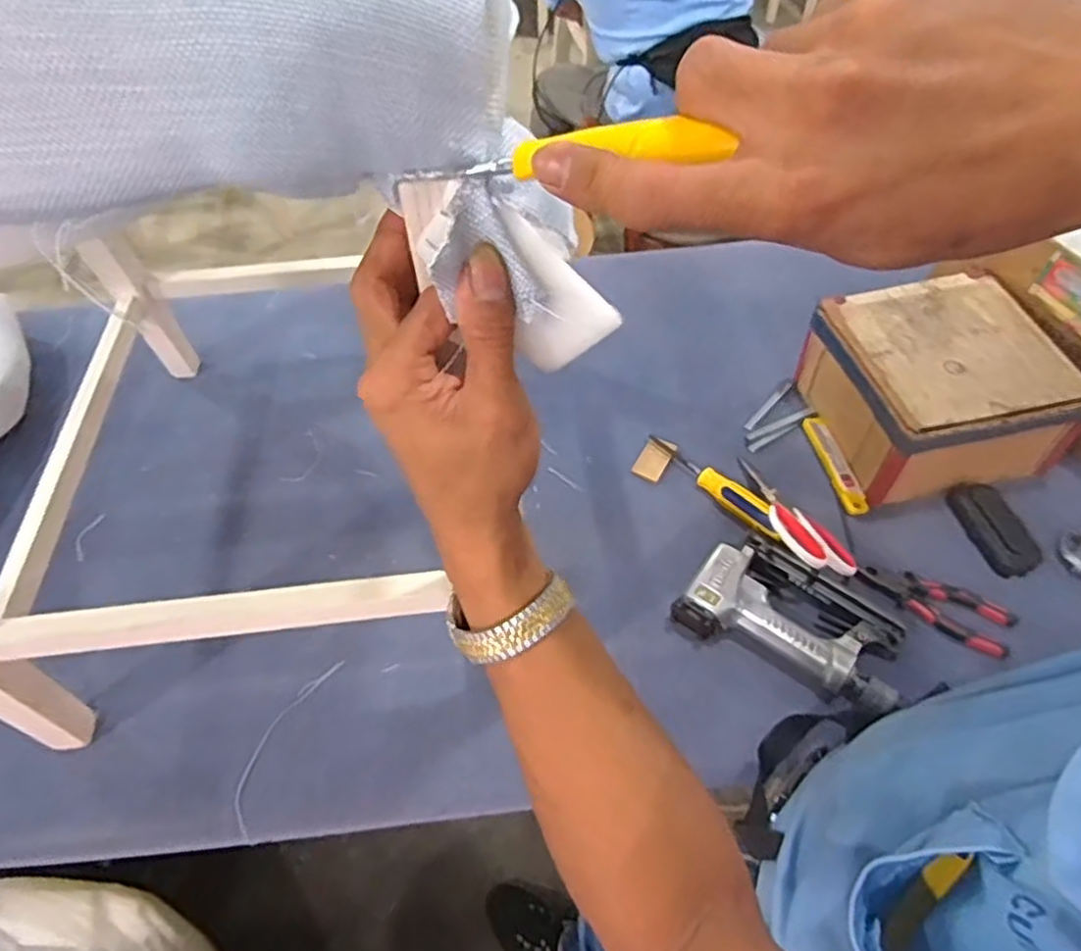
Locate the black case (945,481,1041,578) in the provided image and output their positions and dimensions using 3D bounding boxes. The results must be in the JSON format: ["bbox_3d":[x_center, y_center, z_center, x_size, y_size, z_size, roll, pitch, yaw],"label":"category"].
[{"bbox_3d":[0.494,0.056,0.778,0.057,0.024,0.108,-18,55,-12],"label":"black case"}]

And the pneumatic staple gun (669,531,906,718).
[{"bbox_3d":[0.258,0.146,0.713,0.208,0.036,0.128,31,59,22],"label":"pneumatic staple gun"}]

